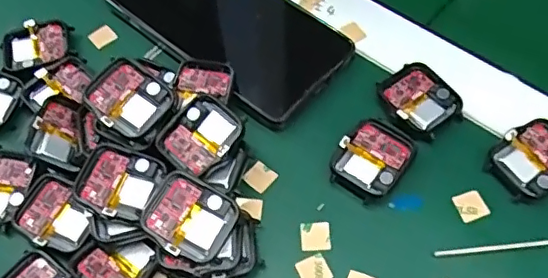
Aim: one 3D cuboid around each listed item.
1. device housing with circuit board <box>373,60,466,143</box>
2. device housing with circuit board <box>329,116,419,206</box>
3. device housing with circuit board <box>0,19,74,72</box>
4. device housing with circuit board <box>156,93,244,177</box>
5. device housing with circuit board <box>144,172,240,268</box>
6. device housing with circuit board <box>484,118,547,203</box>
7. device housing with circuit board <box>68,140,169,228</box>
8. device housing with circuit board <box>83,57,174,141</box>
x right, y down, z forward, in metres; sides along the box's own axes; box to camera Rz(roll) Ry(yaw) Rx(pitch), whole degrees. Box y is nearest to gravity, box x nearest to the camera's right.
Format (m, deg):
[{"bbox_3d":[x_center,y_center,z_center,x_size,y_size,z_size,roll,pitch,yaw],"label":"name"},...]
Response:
[{"bbox_3d":[0.085,-0.022,0.333,0.040,0.009,0.045,-32,63,-15],"label":"device housing with circuit board"},{"bbox_3d":[0.056,0.012,0.317,0.037,0.009,0.046,34,67,20],"label":"device housing with circuit board"},{"bbox_3d":[-0.155,-0.062,0.369,0.044,0.012,0.036,-10,60,-3],"label":"device housing with circuit board"},{"bbox_3d":[-0.040,-0.002,0.306,0.037,0.010,0.039,35,67,21],"label":"device housing with circuit board"},{"bbox_3d":[-0.042,0.039,0.283,0.042,0.006,0.038,27,69,2],"label":"device housing with circuit board"},{"bbox_3d":[0.144,0.012,0.310,0.046,0.012,0.038,-27,62,-13],"label":"device housing with circuit board"},{"bbox_3d":[-0.082,0.023,0.295,0.042,0.008,0.039,17,62,12],"label":"device housing with circuit board"},{"bbox_3d":[-0.080,-0.023,0.309,0.042,0.006,0.038,38,71,6],"label":"device housing with circuit board"}]

